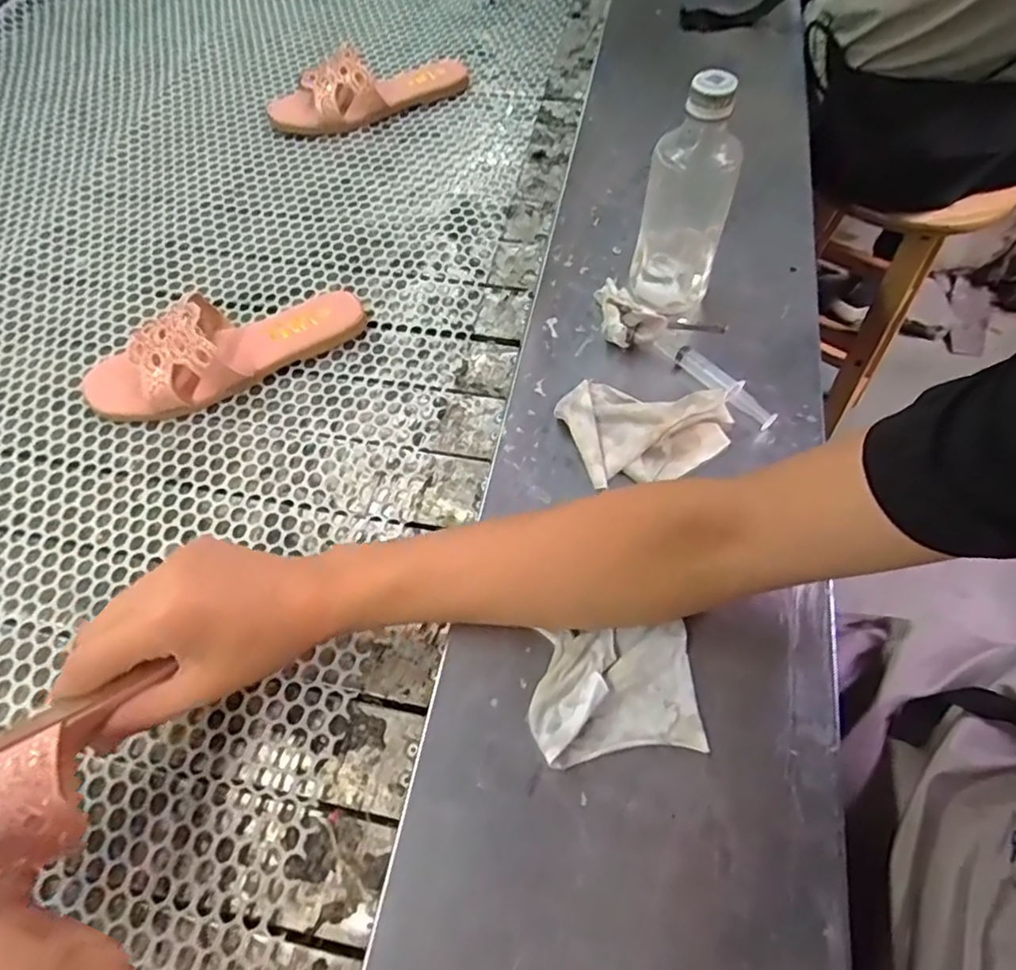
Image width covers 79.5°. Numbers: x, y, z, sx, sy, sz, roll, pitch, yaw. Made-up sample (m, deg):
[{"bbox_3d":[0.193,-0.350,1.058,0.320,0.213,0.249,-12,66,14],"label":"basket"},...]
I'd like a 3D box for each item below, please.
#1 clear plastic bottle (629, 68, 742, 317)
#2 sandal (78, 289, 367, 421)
[{"bbox_3d":[0.138,-0.218,0.463,0.064,0.177,0.054,12,62,7],"label":"clear plastic bottle"},{"bbox_3d":[-0.250,-0.131,0.531,0.241,0.057,0.094,-32,66,-16],"label":"sandal"}]

